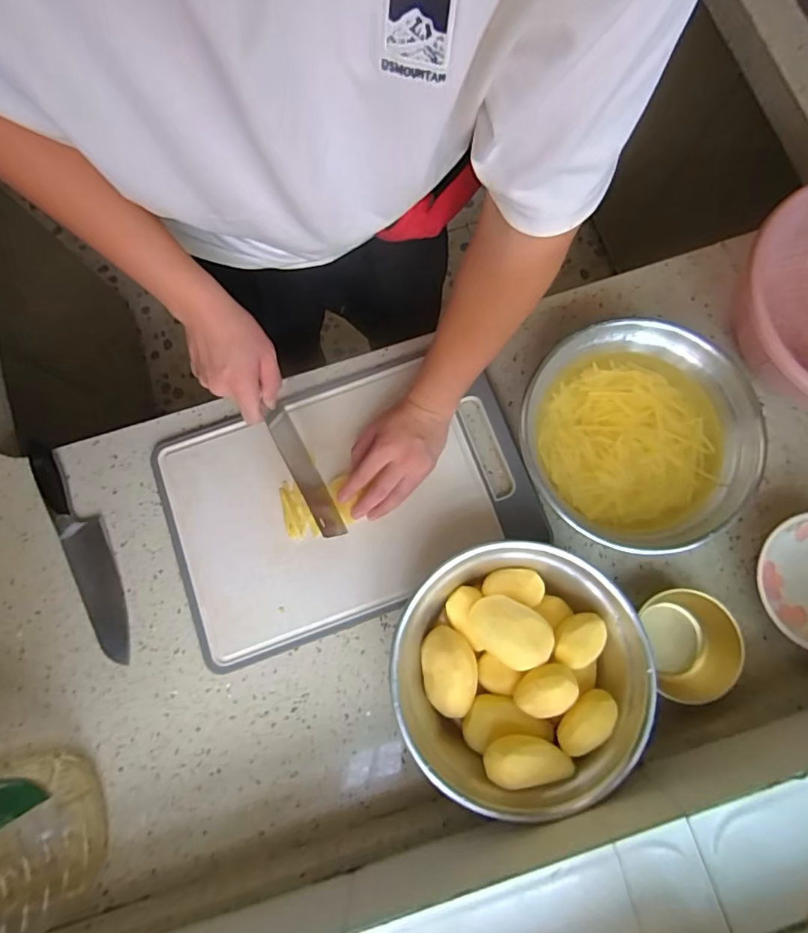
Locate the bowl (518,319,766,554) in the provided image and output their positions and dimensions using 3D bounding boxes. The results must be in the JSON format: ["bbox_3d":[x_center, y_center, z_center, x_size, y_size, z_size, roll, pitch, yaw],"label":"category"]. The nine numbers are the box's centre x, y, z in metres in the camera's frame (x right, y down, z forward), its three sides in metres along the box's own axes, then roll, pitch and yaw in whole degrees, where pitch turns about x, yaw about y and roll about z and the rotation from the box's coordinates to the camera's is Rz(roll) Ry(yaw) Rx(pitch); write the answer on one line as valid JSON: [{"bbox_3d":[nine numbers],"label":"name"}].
[{"bbox_3d":[0.256,-0.033,0.572,0.243,0.098,0.216,19,81,5],"label":"bowl"}]

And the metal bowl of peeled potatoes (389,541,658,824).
[{"bbox_3d":[0.117,0.210,0.530,0.247,0.095,0.240,0,80,1],"label":"metal bowl of peeled potatoes"}]

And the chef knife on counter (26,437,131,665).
[{"bbox_3d":[-0.385,0.098,0.601,0.052,0.022,0.275,-26,80,-3],"label":"chef knife on counter"}]

